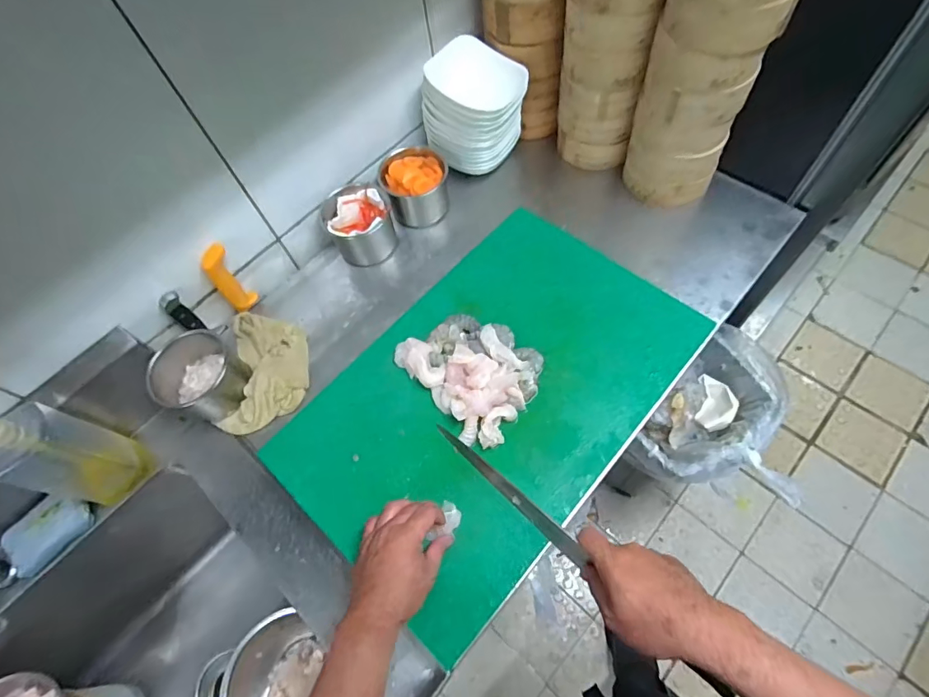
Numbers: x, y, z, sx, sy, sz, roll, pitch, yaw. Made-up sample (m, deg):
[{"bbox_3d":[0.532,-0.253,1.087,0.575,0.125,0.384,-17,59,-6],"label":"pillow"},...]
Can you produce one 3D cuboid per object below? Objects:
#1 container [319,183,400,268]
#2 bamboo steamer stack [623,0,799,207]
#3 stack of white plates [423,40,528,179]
[{"bbox_3d":[-0.191,-0.226,0.878,0.118,0.119,0.106,-17,63,-2],"label":"container"},{"bbox_3d":[0.352,-0.421,0.692,0.172,0.442,0.137,24,68,17],"label":"bamboo steamer stack"},{"bbox_3d":[0.019,-0.450,0.883,0.140,0.173,0.145,29,70,19],"label":"stack of white plates"}]

